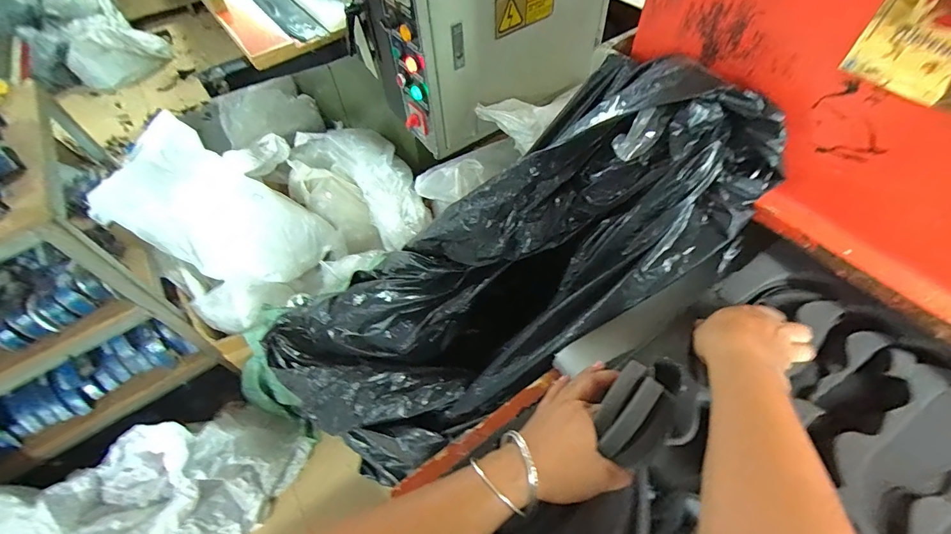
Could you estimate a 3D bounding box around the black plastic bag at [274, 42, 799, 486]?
[{"bbox_3d":[-0.018,0.065,0.654,0.896,0.203,0.298,-36,50,30],"label":"black plastic bag"}]

